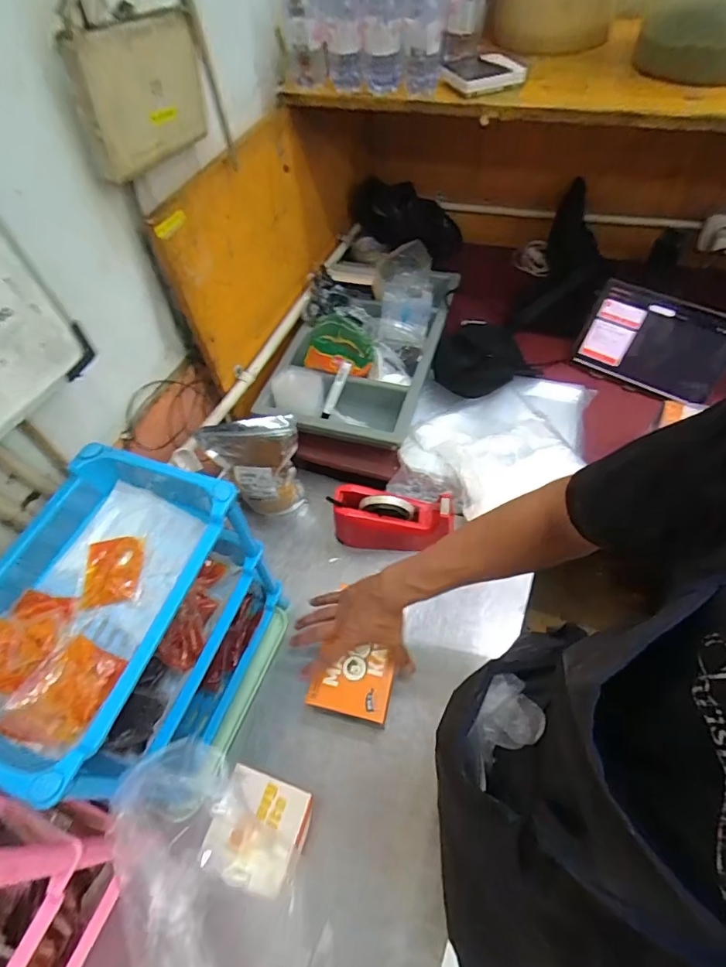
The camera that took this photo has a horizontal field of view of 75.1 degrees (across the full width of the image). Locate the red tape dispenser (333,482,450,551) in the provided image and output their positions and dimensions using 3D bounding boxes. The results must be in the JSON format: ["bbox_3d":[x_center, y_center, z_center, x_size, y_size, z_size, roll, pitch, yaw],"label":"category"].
[{"bbox_3d":[0.052,0.058,0.803,0.190,0.108,0.069,4,56,8],"label":"red tape dispenser"}]

